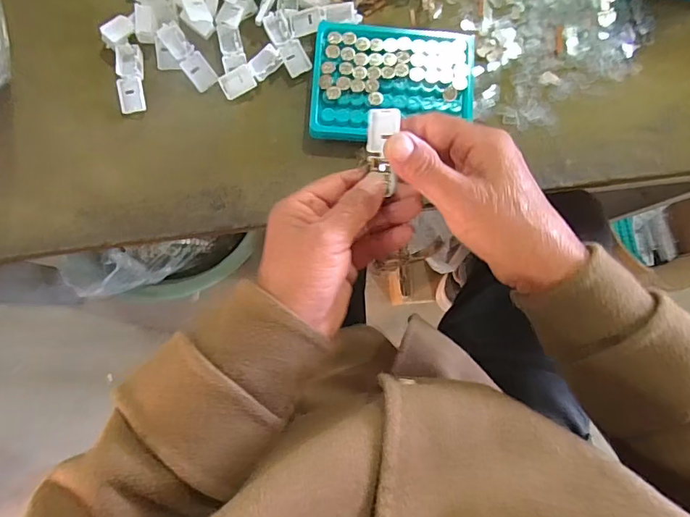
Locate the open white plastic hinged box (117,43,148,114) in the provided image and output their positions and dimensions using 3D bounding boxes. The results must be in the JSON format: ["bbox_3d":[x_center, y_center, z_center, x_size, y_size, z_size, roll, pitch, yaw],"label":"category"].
[{"bbox_3d":[-0.173,-0.145,0.363,0.021,0.010,0.055,-7,84,-4],"label":"open white plastic hinged box"}]

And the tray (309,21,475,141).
[{"bbox_3d":[0.039,-0.141,0.369,0.129,0.022,0.092,4,84,-3],"label":"tray"}]

